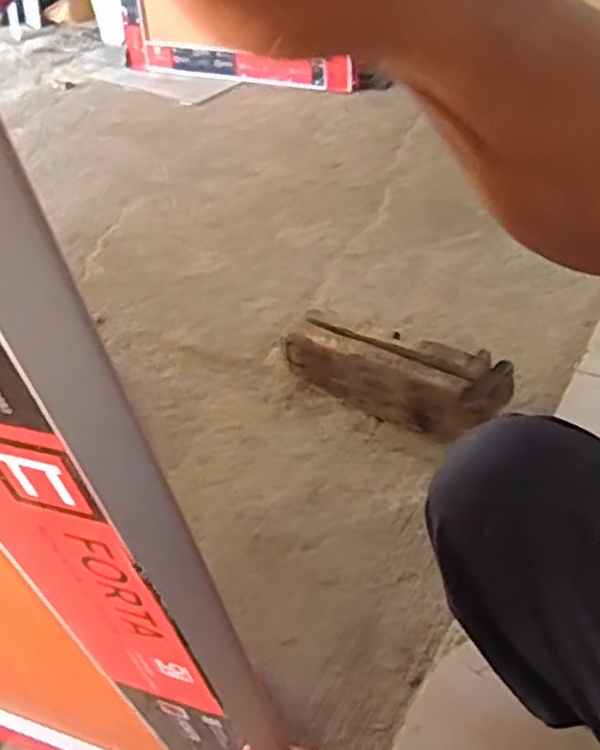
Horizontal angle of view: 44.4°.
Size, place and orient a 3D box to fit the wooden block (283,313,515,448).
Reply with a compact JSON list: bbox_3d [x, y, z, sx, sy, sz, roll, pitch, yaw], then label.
[{"bbox_3d":[0.131,0.001,1.049,0.320,0.125,0.098,18,46,27],"label":"wooden block"}]

